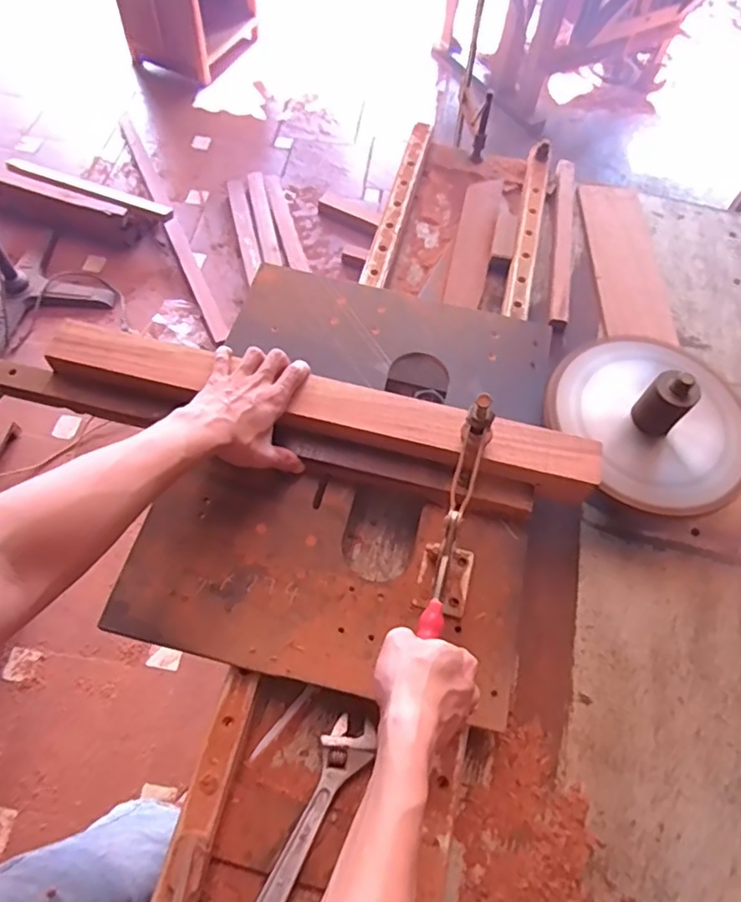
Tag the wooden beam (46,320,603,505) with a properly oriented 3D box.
[{"bbox_3d":[-0.051,-0.050,0.657,0.600,0.040,0.076,14,61,5],"label":"wooden beam"}]

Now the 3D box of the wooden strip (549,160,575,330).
[{"bbox_3d":[0.299,-0.330,0.929,0.029,0.015,0.347,12,61,2],"label":"wooden strip"}]

